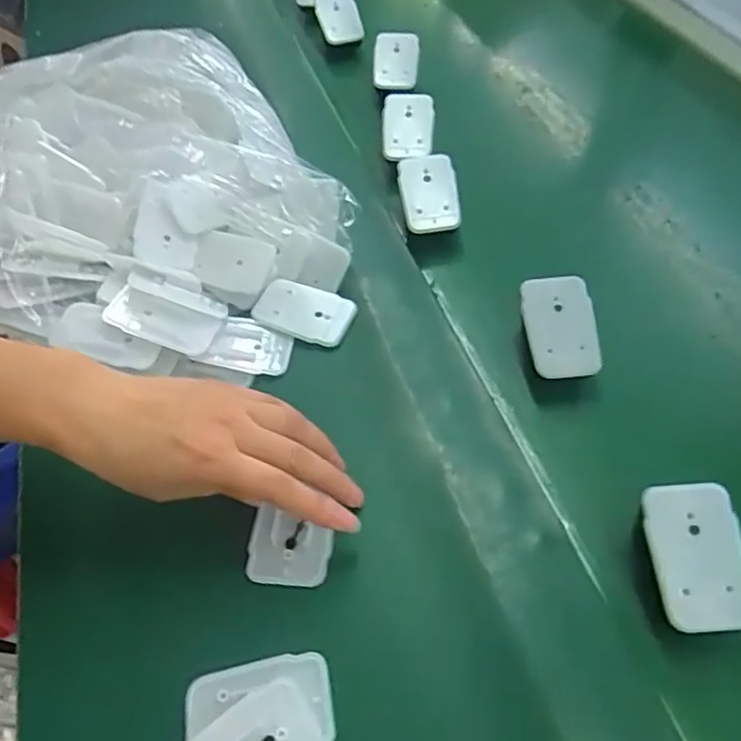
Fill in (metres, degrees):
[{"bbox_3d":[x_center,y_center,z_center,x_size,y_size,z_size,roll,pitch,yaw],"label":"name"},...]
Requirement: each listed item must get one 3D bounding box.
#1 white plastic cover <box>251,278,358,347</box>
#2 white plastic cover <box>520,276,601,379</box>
[{"bbox_3d":[-0.048,-0.043,0.461,0.070,0.008,0.044,16,67,8],"label":"white plastic cover"},{"bbox_3d":[0.124,-0.029,0.410,0.042,0.008,0.068,-10,78,11],"label":"white plastic cover"}]

